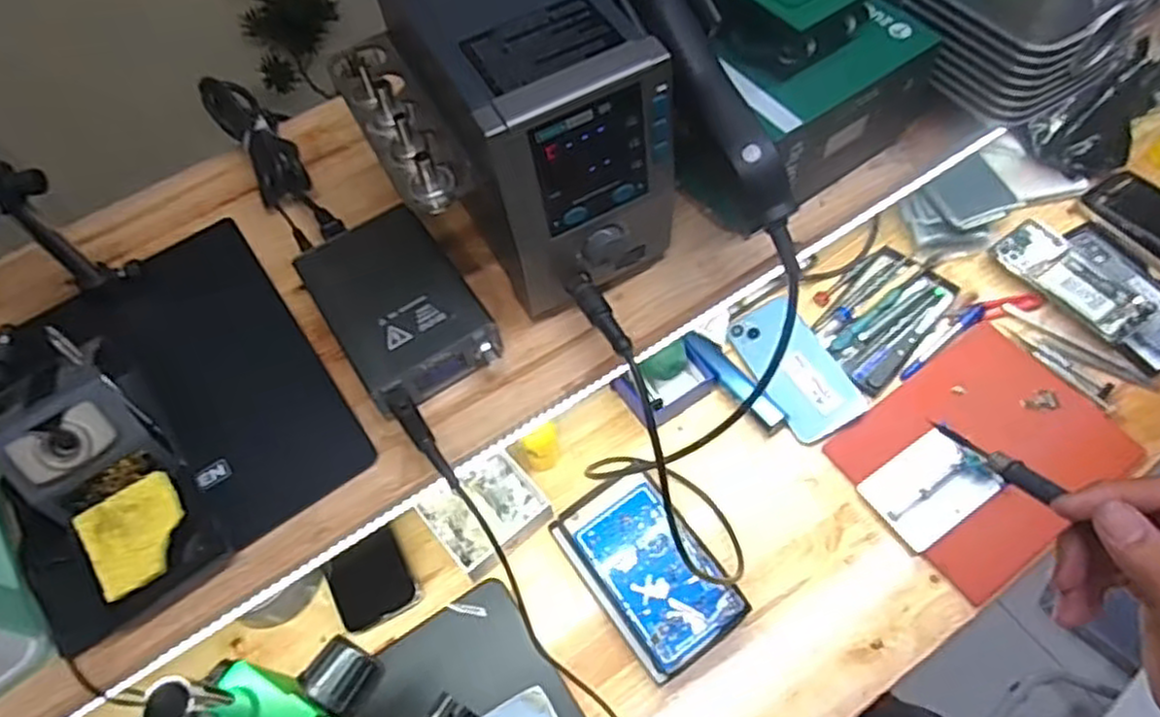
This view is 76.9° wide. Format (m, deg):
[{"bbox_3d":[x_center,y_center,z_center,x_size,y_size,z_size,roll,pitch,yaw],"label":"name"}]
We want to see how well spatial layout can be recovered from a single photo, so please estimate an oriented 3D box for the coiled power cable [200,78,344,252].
[{"bbox_3d":[-0.230,-0.149,0.555,0.051,0.047,0.186,-34,64,-14],"label":"coiled power cable"}]

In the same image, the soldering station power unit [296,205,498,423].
[{"bbox_3d":[-0.119,-0.035,0.483,0.086,0.034,0.132,-32,63,-13],"label":"soldering station power unit"}]

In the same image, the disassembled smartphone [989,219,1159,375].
[{"bbox_3d":[0.587,-0.084,0.816,0.127,0.022,0.212,-30,63,-12],"label":"disassembled smartphone"}]

